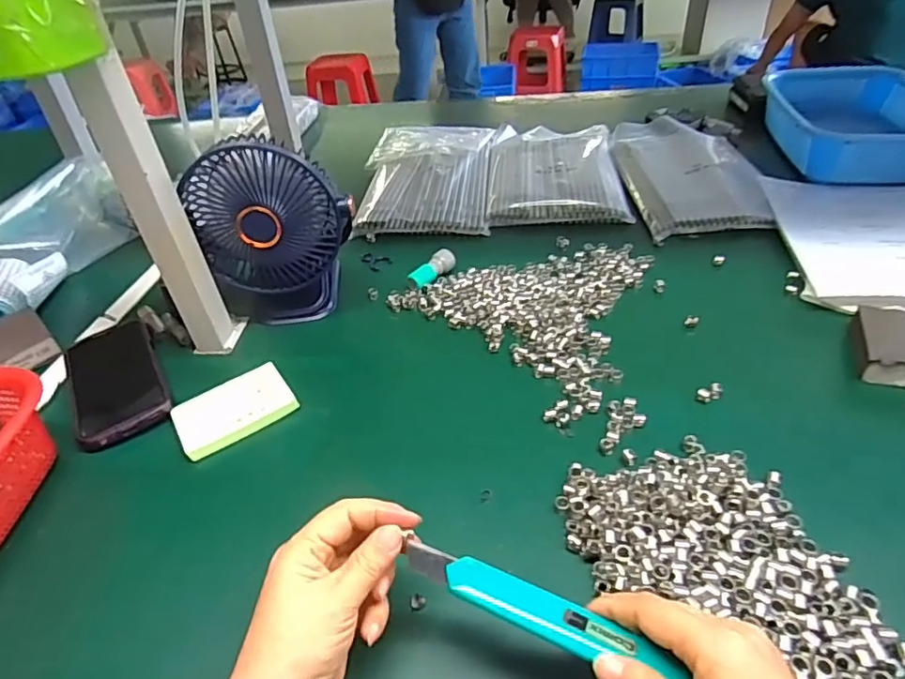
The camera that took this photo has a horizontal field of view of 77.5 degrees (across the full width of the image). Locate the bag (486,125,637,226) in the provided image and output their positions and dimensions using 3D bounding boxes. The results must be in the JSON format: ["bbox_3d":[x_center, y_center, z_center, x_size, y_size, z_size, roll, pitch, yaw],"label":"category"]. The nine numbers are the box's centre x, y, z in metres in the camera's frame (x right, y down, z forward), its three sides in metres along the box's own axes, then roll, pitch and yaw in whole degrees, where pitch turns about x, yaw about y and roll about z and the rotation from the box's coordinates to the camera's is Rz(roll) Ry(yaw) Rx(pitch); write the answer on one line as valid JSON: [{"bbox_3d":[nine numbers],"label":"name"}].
[{"bbox_3d":[0.148,-0.252,0.830,0.181,0.027,0.308,-1,37,8],"label":"bag"}]

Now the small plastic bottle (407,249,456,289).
[{"bbox_3d":[-0.022,-0.079,0.631,0.022,0.020,0.060,27,49,37],"label":"small plastic bottle"}]

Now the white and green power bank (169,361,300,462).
[{"bbox_3d":[-0.189,0.060,0.490,0.096,0.011,0.070,-26,41,-23],"label":"white and green power bank"}]

